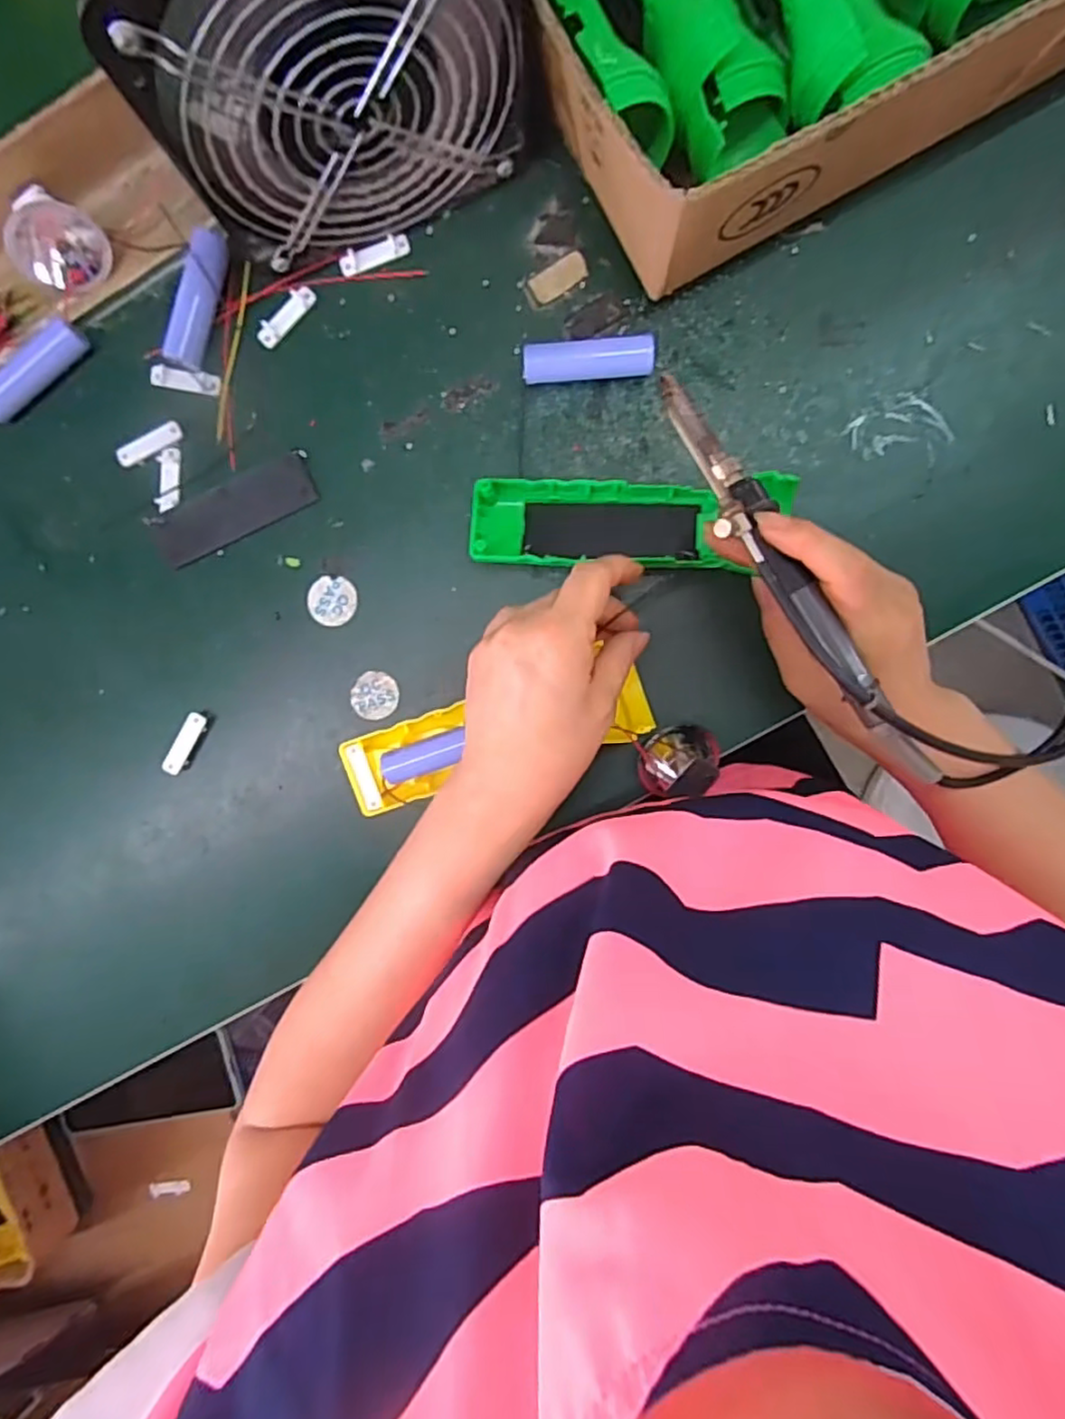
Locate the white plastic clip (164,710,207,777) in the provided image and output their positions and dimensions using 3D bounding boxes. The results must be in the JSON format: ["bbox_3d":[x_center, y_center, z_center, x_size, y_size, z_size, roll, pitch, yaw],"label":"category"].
[{"bbox_3d":[-0.194,0.019,0.376,0.011,0.013,0.038,26,97,0],"label":"white plastic clip"}]

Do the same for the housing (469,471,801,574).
[{"bbox_3d":[0.050,-0.095,0.347,0.160,0.027,0.045,0,96,5],"label":"housing"}]

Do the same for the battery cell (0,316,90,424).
[{"bbox_3d":[-0.268,-0.181,0.358,0.067,0.013,0.019,-39,93,6],"label":"battery cell"}]

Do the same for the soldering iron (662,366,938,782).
[{"bbox_3d":[0.106,-0.057,0.277,0.026,0.021,0.198,-31,82,5],"label":"soldering iron"}]

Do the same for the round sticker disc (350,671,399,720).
[{"bbox_3d":[-0.088,-0.008,0.371,0.026,0.004,0.026,0,96,2],"label":"round sticker disc"}]

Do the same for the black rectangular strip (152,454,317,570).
[{"bbox_3d":[-0.162,-0.109,0.364,0.090,0.004,0.029,-25,94,5],"label":"black rectangular strip"}]

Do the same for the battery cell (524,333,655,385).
[{"bbox_3d":[0.029,-0.177,0.343,0.065,0.017,0.019,-3,96,3],"label":"battery cell"}]

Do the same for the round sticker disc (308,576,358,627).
[{"bbox_3d":[-0.111,-0.059,0.368,0.027,0.004,0.027,0,96,2],"label":"round sticker disc"}]

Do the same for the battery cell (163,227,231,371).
[{"bbox_3d":[-0.174,-0.213,0.348,0.018,0.015,0.067,20,97,0],"label":"battery cell"}]

